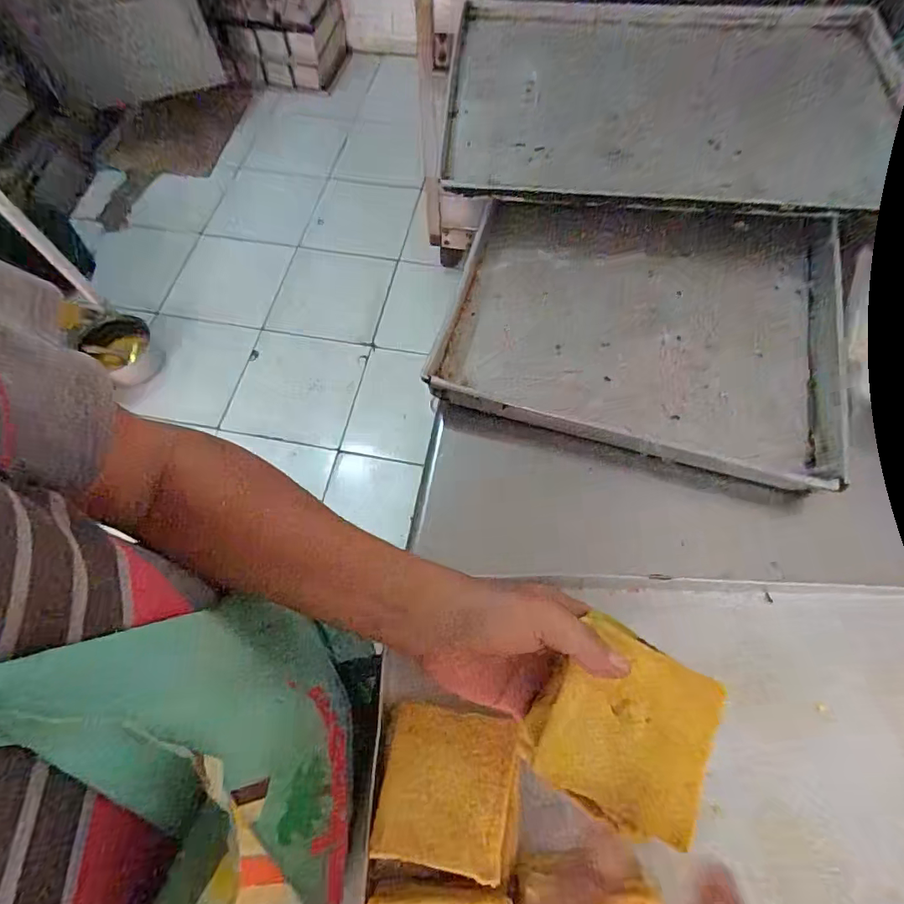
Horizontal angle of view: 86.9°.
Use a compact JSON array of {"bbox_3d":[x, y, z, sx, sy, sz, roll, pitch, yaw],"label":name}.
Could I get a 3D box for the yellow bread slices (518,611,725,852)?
[{"bbox_3d":[0.102,0.164,0.287,0.094,0.025,0.098,27,68,15],"label":"yellow bread slices"}]

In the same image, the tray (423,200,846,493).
[{"bbox_3d":[0.207,-0.152,0.538,0.417,0.044,0.346,15,66,9],"label":"tray"}]

